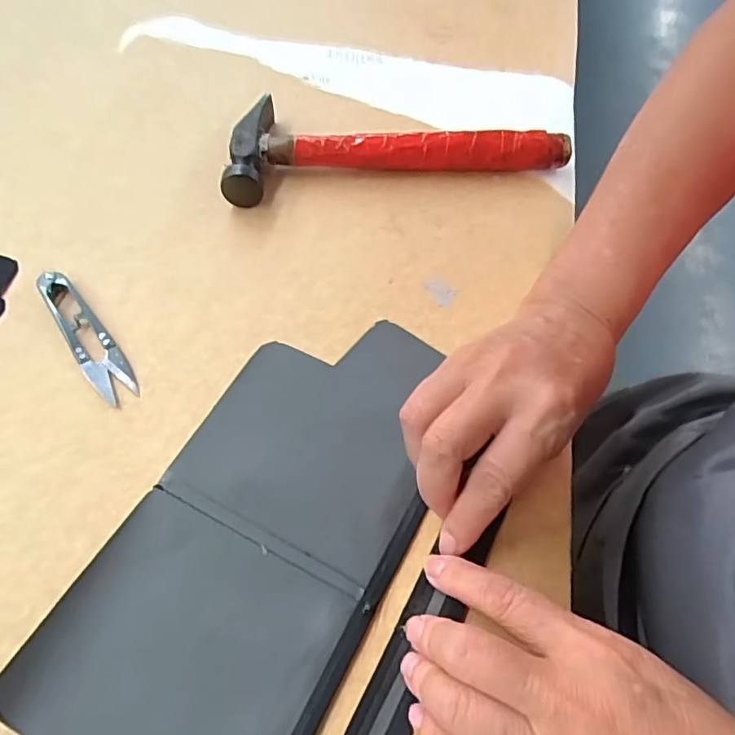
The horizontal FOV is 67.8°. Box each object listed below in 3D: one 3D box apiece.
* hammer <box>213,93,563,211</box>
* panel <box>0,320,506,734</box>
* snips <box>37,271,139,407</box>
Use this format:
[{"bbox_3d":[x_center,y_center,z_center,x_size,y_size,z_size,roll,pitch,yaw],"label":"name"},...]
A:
[{"bbox_3d":[0.017,-0.176,0.415,0.248,0.029,0.092,-7,60,-7],"label":"hammer"},{"bbox_3d":[-0.039,0.095,0.261,0.160,0.013,0.280,25,62,12],"label":"panel"},{"bbox_3d":[-0.167,-0.020,0.323,0.021,0.010,0.099,-32,66,-19],"label":"snips"}]

